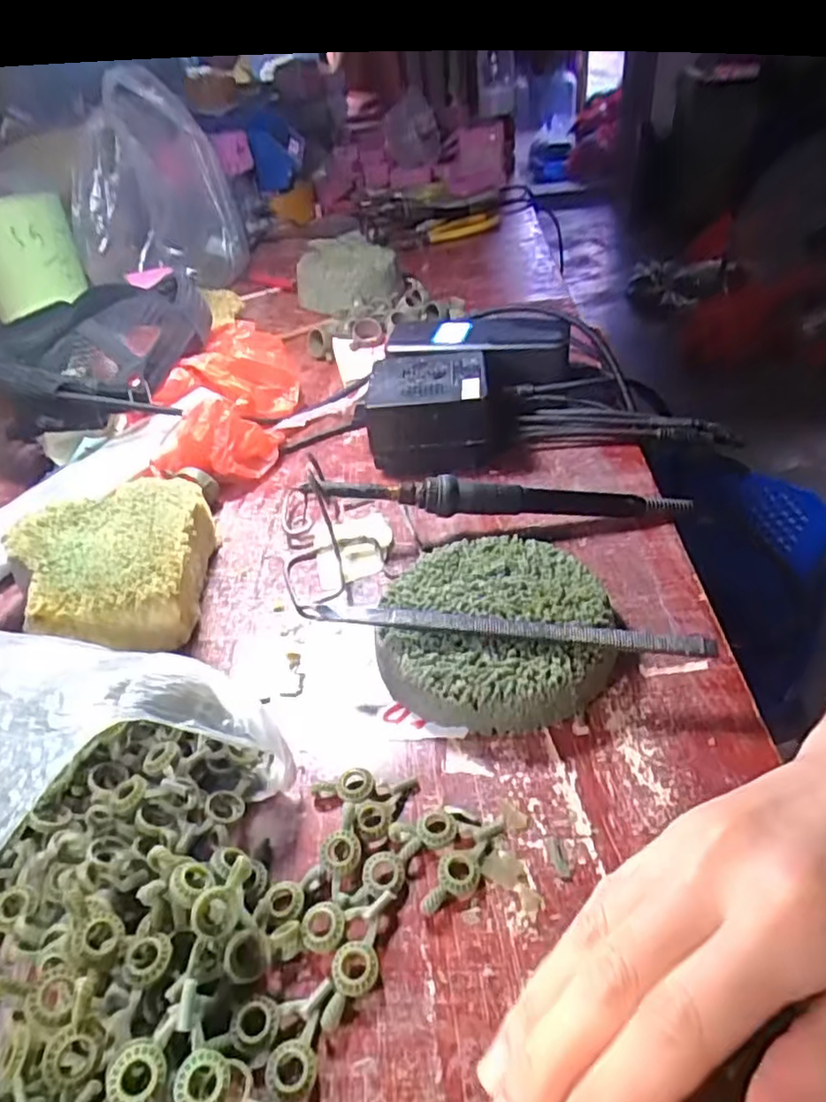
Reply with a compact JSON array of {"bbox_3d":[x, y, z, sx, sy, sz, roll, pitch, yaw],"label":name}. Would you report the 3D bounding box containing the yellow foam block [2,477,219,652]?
[{"bbox_3d":[-0.153,0.010,0.343,0.098,0.043,0.110,-15,39,-10],"label":"yellow foam block"}]

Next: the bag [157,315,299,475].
[{"bbox_3d":[-0.132,-0.105,0.469,0.084,0.063,0.154,0,39,10],"label":"bag"}]

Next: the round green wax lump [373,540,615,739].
[{"bbox_3d":[0.035,0.034,0.296,0.097,0.027,0.097,-3,40,3],"label":"round green wax lump"}]

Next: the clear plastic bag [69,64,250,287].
[{"bbox_3d":[-0.290,-0.401,0.731,0.188,0.188,0.128,-16,41,-12],"label":"clear plastic bag"}]

